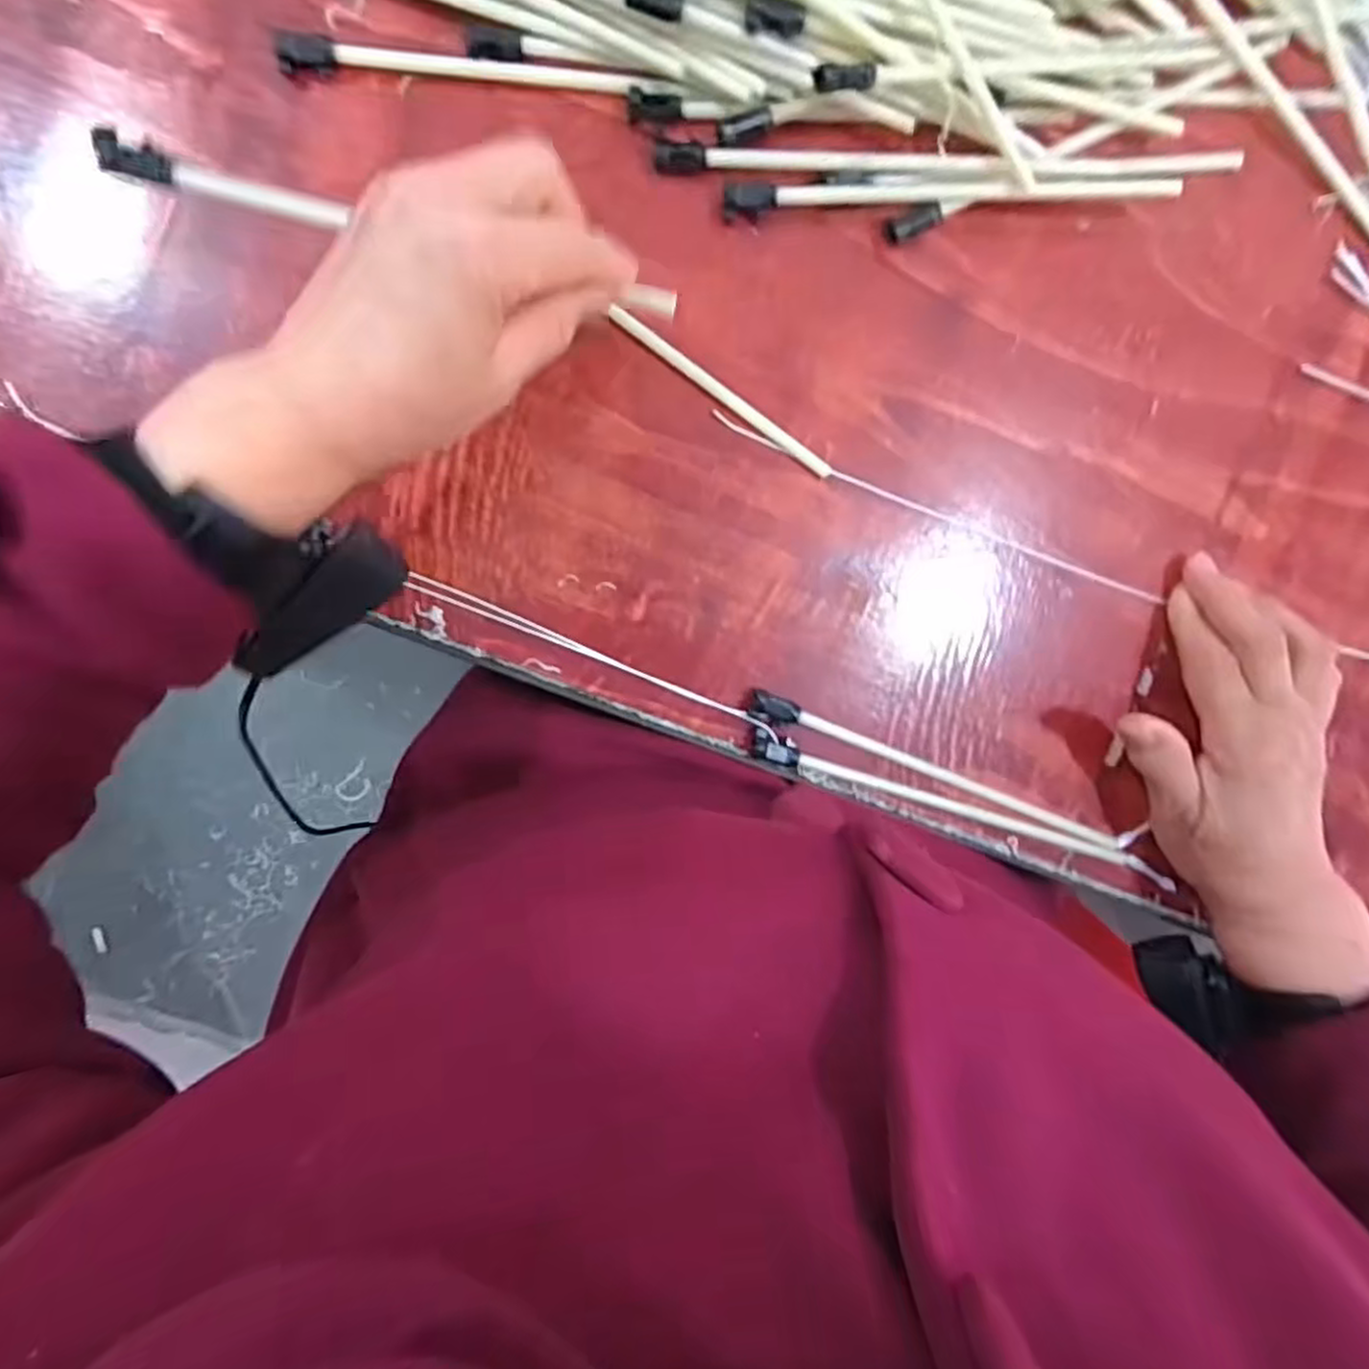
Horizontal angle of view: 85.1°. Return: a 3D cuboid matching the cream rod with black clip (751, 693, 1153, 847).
[{"bbox_3d":[0.130,0.044,0.365,0.209,0.009,0.013,20,94,-7],"label":"cream rod with black clip"}]

